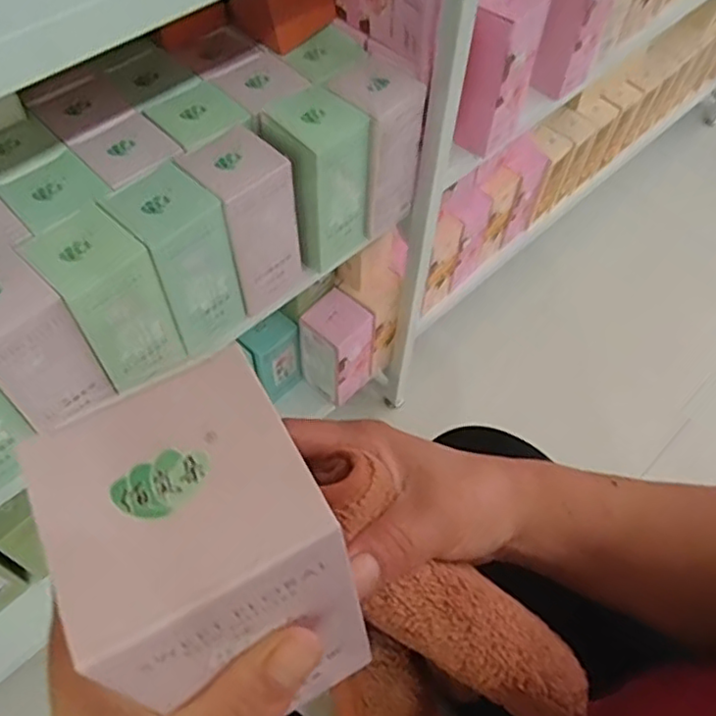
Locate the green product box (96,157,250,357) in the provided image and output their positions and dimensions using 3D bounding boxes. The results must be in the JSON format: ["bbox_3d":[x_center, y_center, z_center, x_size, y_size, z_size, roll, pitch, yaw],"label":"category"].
[{"bbox_3d":[-0.139,-0.076,0.520,0.062,0.127,0.072,-39,68,-23],"label":"green product box"}]

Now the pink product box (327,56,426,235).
[{"bbox_3d":[0.015,-0.188,0.601,0.073,0.142,0.068,41,65,20],"label":"pink product box"}]

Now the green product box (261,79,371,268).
[{"bbox_3d":[-0.039,-0.152,0.574,0.073,0.139,0.068,-38,67,-23],"label":"green product box"}]

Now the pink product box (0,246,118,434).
[{"bbox_3d":[-0.232,-0.008,0.463,0.070,0.112,0.062,40,65,20],"label":"pink product box"}]

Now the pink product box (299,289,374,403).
[{"bbox_3d":[-0.025,-0.009,0.827,0.072,0.144,0.070,38,64,19],"label":"pink product box"}]

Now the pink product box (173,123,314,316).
[{"bbox_3d":[-0.091,-0.112,0.549,0.068,0.137,0.068,-33,66,-21],"label":"pink product box"}]

